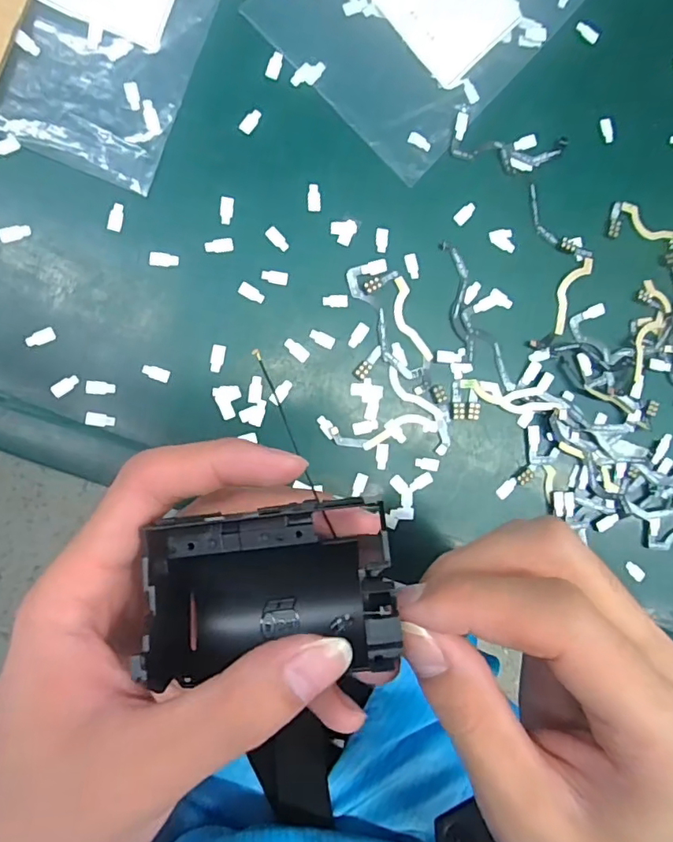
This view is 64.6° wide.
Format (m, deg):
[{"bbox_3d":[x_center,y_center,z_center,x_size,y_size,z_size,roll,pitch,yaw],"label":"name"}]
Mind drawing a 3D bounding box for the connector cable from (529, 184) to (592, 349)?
[{"bbox_3d":[0.103,-0.069,0.242,0.029,0.004,0.072,1,91,-9],"label":"connector cable"}]

